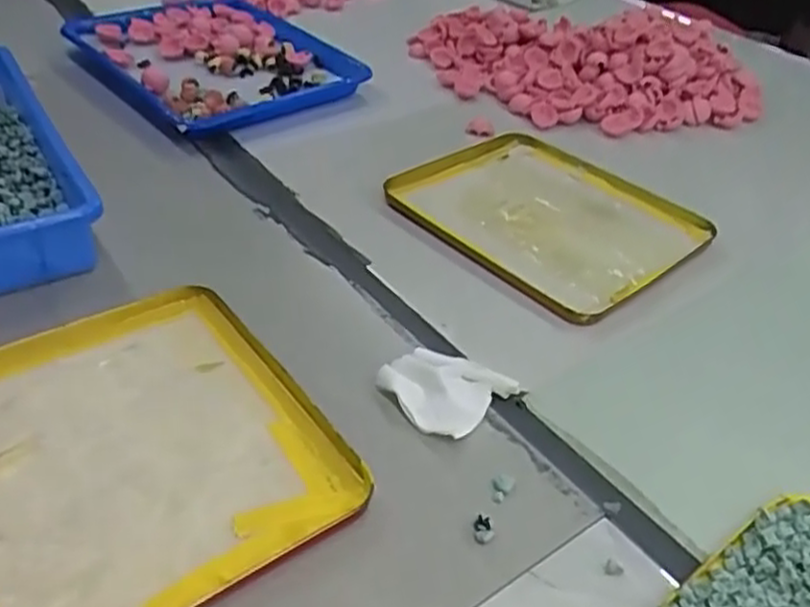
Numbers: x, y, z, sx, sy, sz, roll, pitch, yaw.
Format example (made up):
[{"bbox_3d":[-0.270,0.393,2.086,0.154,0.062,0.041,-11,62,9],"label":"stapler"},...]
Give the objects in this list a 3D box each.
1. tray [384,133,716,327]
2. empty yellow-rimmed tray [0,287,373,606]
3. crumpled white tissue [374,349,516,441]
[{"bbox_3d":[0.131,-0.083,0.683,0.230,0.023,0.242,-27,48,-33],"label":"tray"},{"bbox_3d":[-0.179,0.091,0.446,0.247,0.016,0.245,-23,46,-30],"label":"empty yellow-rimmed tray"},{"bbox_3d":[0.024,0.055,0.505,0.077,0.016,0.068,29,45,28],"label":"crumpled white tissue"}]

